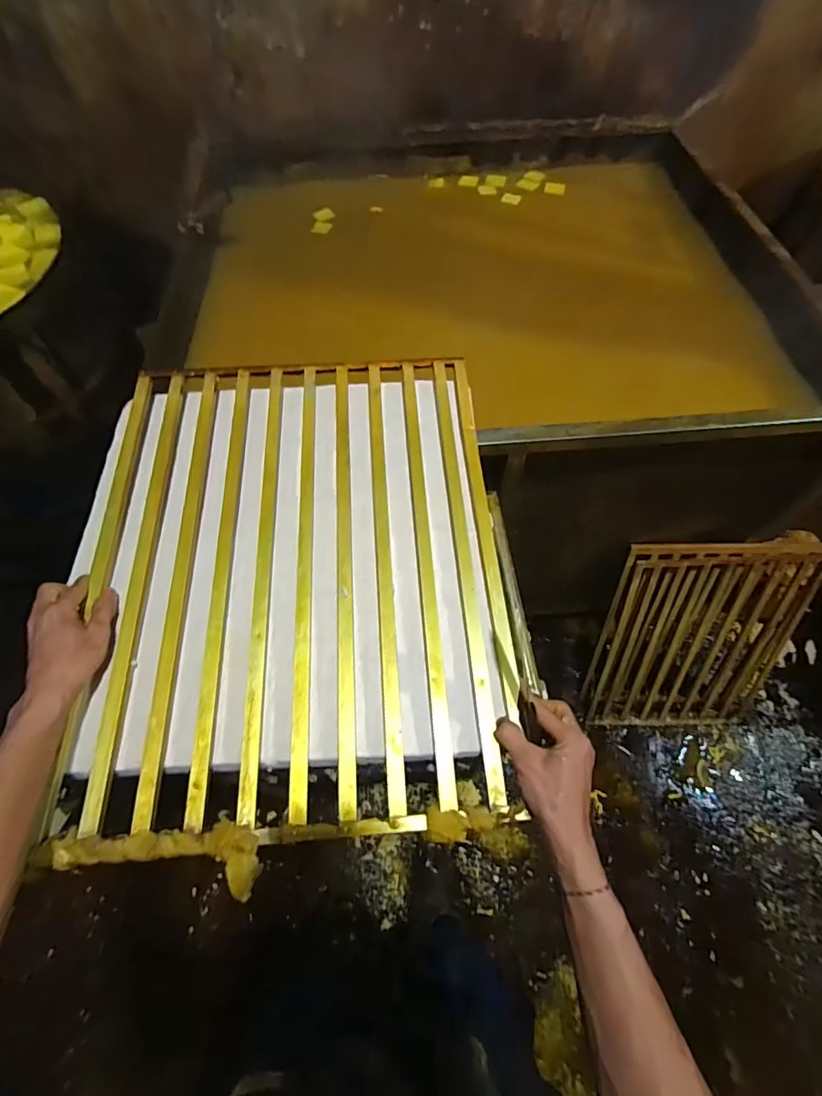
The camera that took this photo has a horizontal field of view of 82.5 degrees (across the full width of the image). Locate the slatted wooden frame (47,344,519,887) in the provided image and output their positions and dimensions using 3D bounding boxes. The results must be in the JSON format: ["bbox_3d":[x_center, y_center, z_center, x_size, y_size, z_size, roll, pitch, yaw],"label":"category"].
[{"bbox_3d":[-0.143,0.002,0.559,0.480,0.037,0.576,-4,61,-2],"label":"slatted wooden frame"}]

